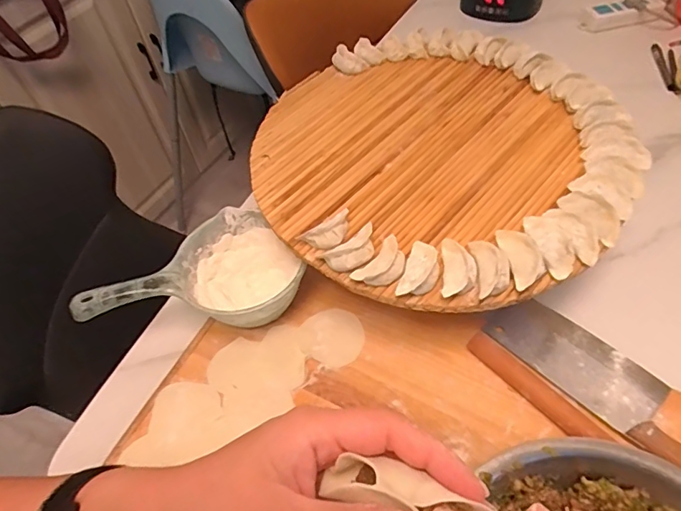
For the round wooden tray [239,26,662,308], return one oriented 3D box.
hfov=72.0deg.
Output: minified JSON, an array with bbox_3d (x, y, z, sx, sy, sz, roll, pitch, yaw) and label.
[{"bbox_3d":[0.124,-0.135,0.588,0.450,0.044,0.441,-3,53,4],"label":"round wooden tray"}]

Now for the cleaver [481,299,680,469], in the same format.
[{"bbox_3d":[0.309,0.146,0.520,0.093,0.017,0.294,-35,54,-26],"label":"cleaver"}]

